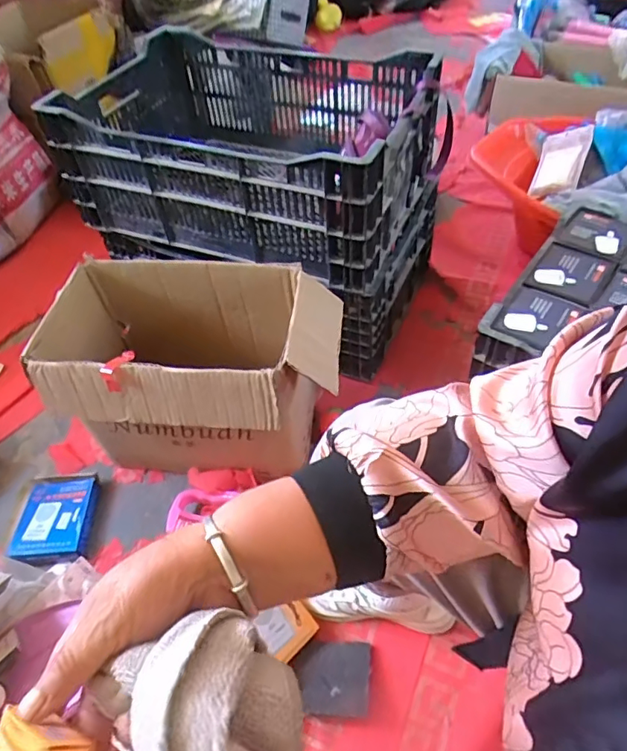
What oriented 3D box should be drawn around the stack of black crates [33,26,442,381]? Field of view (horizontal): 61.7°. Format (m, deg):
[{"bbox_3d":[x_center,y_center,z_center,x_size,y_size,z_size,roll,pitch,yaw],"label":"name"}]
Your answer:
[{"bbox_3d":[-0.116,-0.381,1.063,0.656,0.405,0.434,17,53,20],"label":"stack of black crates"}]

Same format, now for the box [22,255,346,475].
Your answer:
[{"bbox_3d":[-0.175,0.003,0.842,0.431,0.269,0.236,3,50,9],"label":"box"}]

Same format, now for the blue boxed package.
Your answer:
[{"bbox_3d":[-0.439,0.240,0.888,0.129,0.037,0.154,-5,49,2],"label":"blue boxed package"}]

